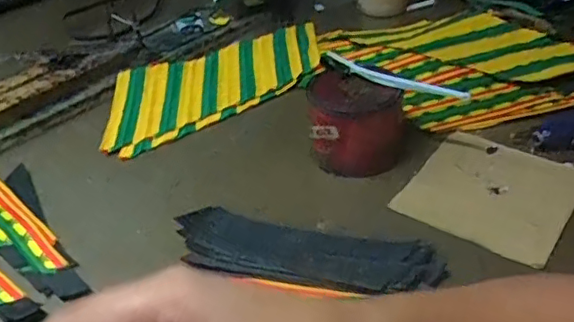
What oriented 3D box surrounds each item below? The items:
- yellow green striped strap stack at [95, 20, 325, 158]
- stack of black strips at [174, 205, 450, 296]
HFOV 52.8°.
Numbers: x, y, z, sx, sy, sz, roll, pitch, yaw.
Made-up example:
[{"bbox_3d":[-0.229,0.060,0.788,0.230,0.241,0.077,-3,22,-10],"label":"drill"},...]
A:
[{"bbox_3d":[-0.103,-0.119,0.825,0.351,0.020,0.186,-22,41,-20],"label":"yellow green striped strap stack"},{"bbox_3d":[0.016,0.083,0.538,0.242,0.018,0.068,8,40,16],"label":"stack of black strips"}]

